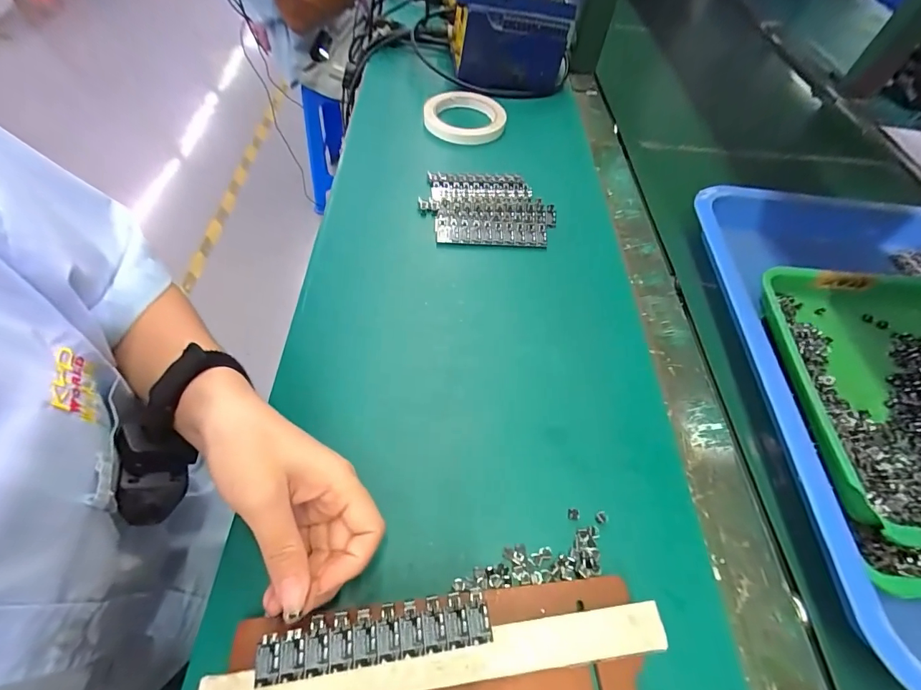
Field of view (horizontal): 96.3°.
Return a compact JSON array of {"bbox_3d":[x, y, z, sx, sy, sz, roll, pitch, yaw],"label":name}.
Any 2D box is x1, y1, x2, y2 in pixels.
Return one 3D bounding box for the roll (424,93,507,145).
[{"bbox_3d":[0.005,-0.290,0.523,0.100,0.020,0.105,2,55,-3],"label":"roll"}]

